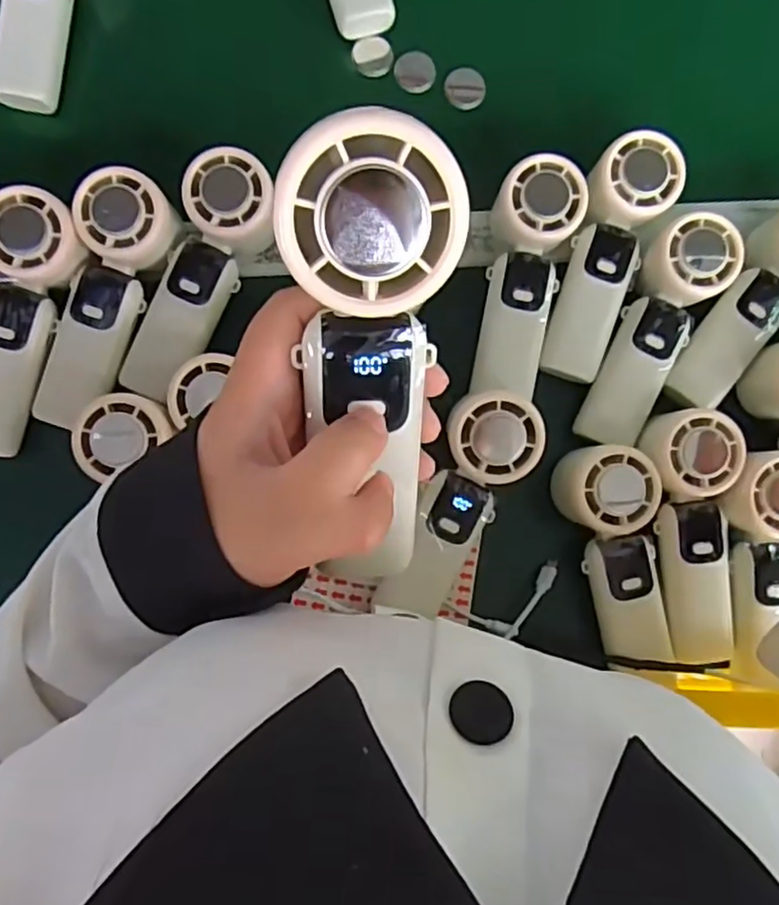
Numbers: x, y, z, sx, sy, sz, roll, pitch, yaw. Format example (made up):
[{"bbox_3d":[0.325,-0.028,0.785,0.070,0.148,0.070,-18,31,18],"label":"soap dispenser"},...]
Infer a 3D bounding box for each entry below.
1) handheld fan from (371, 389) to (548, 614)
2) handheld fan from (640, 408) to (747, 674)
[{"bbox_3d":[0.046,0.028,0.427,0.057,0.046,0.151,24,108,-1],"label":"handheld fan"},{"bbox_3d":[0.206,0.054,0.443,0.061,0.043,0.166,-7,98,-5],"label":"handheld fan"}]

